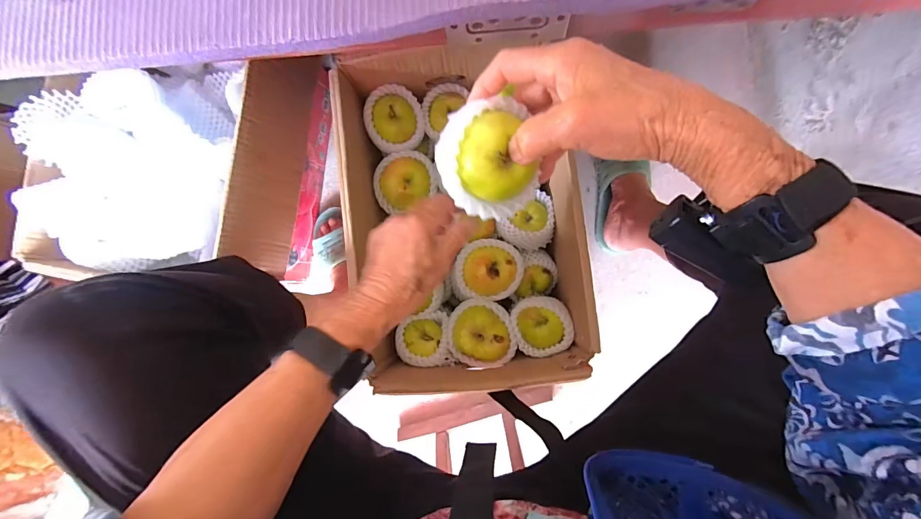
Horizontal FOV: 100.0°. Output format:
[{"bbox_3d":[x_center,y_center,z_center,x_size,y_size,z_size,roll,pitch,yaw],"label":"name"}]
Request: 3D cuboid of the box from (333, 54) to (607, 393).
[{"bbox_3d":[0.005,-0.053,0.526,0.279,0.146,0.413,-7,85,4],"label":"box"}]

